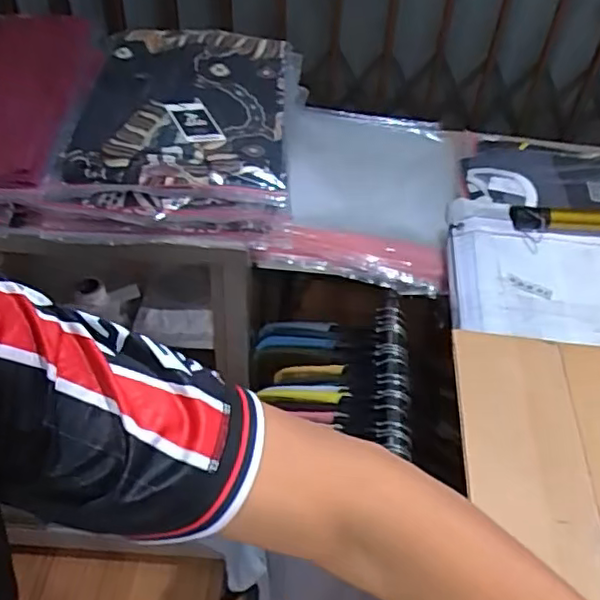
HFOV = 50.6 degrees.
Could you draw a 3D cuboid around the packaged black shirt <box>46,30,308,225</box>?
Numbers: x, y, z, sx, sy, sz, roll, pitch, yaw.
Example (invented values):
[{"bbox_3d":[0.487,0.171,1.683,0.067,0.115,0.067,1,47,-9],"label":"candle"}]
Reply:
[{"bbox_3d":[-0.148,-0.246,0.831,0.278,0.055,0.370,3,48,0],"label":"packaged black shirt"}]

